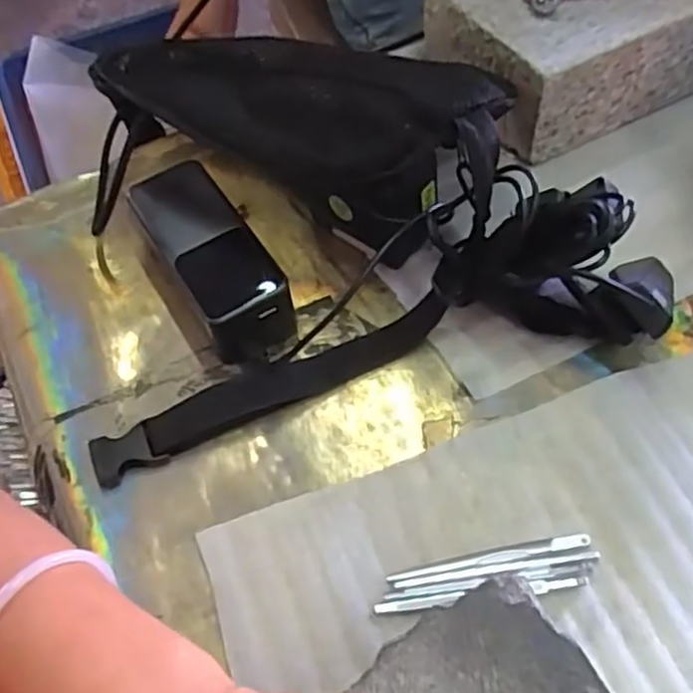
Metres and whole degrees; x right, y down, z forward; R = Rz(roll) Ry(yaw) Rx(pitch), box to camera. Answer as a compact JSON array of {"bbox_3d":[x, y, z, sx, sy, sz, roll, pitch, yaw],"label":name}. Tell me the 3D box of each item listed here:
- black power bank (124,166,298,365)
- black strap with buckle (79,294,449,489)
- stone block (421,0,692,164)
[{"bbox_3d":[-0.084,-0.052,0.453,0.059,0.053,0.139,-28,59,-13],"label":"black power bank"},{"bbox_3d":[-0.041,0.022,0.421,0.217,0.015,0.027,-25,59,-11],"label":"black strap with buckle"},{"bbox_3d":[0.197,-0.248,0.527,0.243,0.089,0.144,-22,58,-9],"label":"stone block"}]

